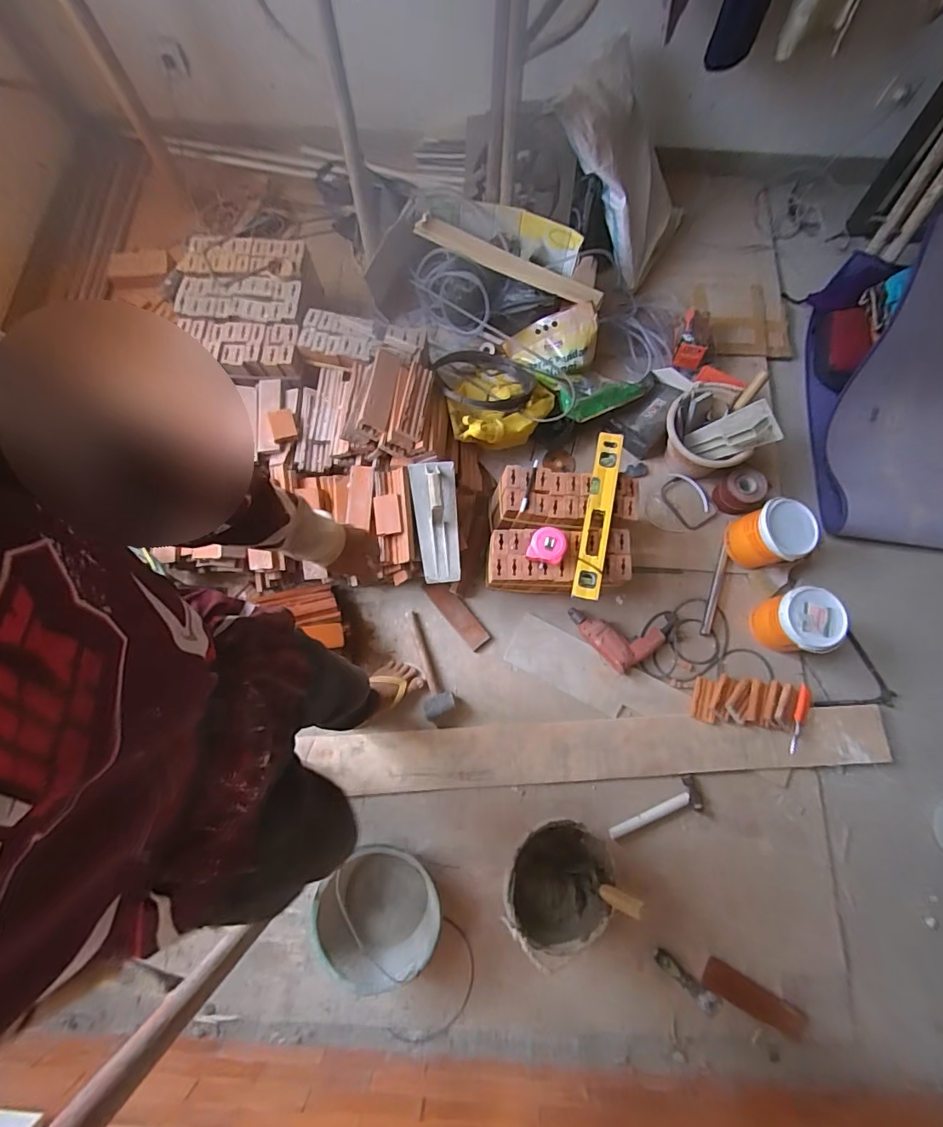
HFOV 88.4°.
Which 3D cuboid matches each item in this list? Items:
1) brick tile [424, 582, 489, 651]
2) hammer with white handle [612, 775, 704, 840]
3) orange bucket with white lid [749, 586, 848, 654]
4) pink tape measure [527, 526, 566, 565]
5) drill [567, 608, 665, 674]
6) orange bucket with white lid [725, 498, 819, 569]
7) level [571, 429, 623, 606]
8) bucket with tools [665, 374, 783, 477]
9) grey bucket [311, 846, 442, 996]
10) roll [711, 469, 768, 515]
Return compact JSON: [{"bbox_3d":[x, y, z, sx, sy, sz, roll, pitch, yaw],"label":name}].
[{"bbox_3d":[-0.041,0.138,1.356,0.061,0.017,0.224,-39,77,-9],"label":"brick tile"},{"bbox_3d":[0.461,0.620,1.225,0.253,0.020,0.079,-18,75,-4],"label":"hammer with white handle"},{"bbox_3d":[0.860,0.157,1.282,0.161,0.155,0.155,0,75,1],"label":"orange bucket with white lid"},{"bbox_3d":[0.181,-0.044,1.155,0.083,0.037,0.083,19,75,5],"label":"pink tape measure"},{"bbox_3d":[0.386,0.215,1.306,0.254,0.059,0.133,13,76,5],"label":"drill"},{"bbox_3d":[0.806,-0.074,1.318,0.141,0.187,0.155,0,75,1],"label":"orange bucket with white lid"},{"bbox_3d":[0.311,-0.119,1.182,0.063,0.032,0.426,12,75,3],"label":"level"},{"bbox_3d":[0.682,-0.389,1.366,0.223,0.254,0.233,0,75,1],"label":"bucket with tools"},{"bbox_3d":[-0.204,0.779,1.103,0.258,0.192,0.245,0,75,1],"label":"grey bucket"},{"bbox_3d":[0.772,-0.210,1.390,0.115,0.090,0.118,-43,78,-9],"label":"roll"}]

